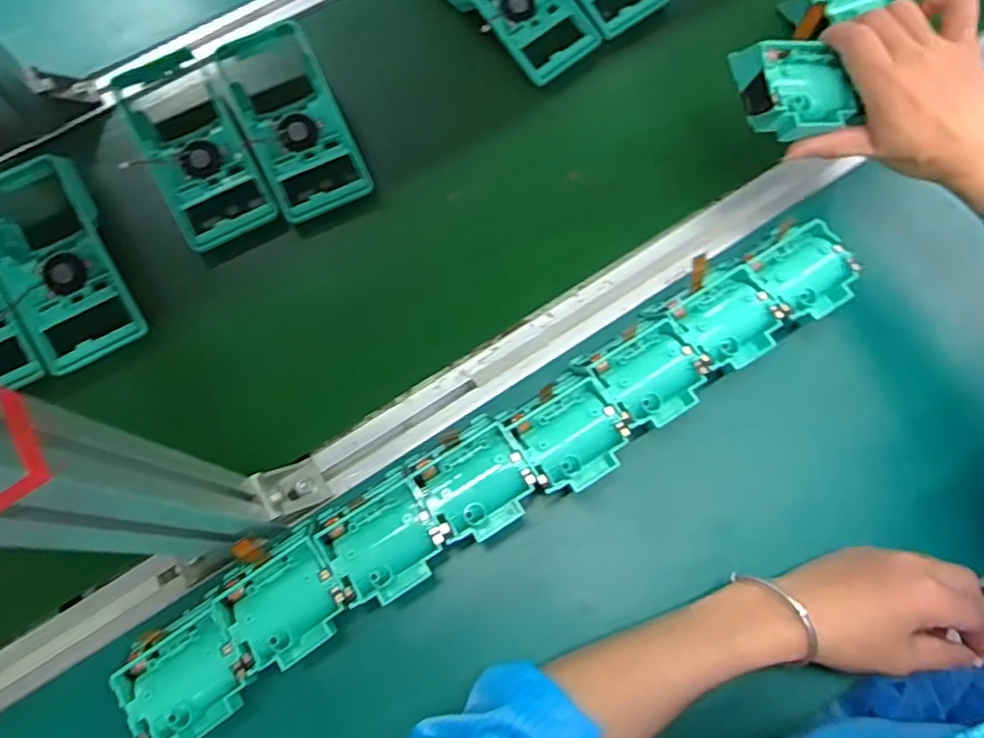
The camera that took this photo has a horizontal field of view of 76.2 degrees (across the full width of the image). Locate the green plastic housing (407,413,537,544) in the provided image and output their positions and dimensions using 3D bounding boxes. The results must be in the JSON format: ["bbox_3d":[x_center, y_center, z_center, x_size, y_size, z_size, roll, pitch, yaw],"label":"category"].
[{"bbox_3d":[-0.013,0.081,0.448,0.073,0.050,0.077,-29,71,-7],"label":"green plastic housing"}]

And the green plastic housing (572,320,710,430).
[{"bbox_3d":[0.113,0.009,0.472,0.074,0.050,0.074,-29,71,-7],"label":"green plastic housing"}]

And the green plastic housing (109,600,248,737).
[{"bbox_3d":[-0.195,0.195,0.401,0.071,0.029,0.072,-36,72,-9],"label":"green plastic housing"}]

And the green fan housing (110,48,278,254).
[{"bbox_3d":[-0.268,-0.205,0.555,0.080,0.027,0.196,-29,71,-6],"label":"green fan housing"}]

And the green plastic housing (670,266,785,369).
[{"bbox_3d":[0.177,-0.030,0.485,0.072,0.049,0.067,-32,71,-7],"label":"green plastic housing"}]

